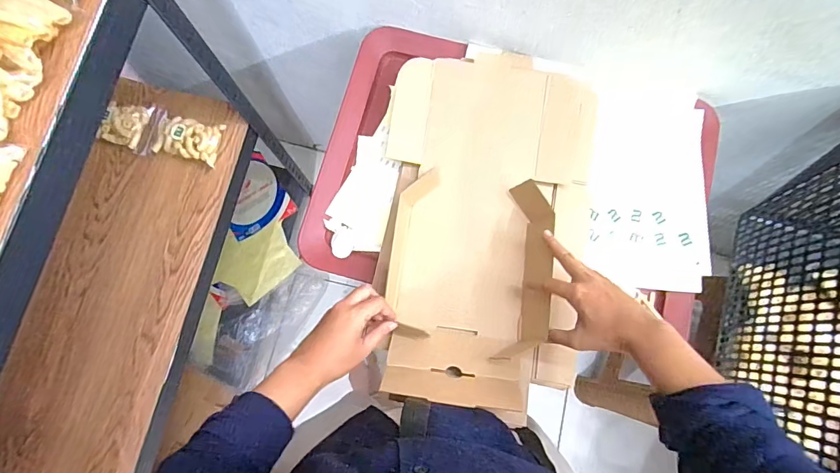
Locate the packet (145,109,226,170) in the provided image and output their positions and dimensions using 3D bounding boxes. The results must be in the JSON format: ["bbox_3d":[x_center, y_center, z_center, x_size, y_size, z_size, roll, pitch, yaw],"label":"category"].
[{"bbox_3d":[-0.419,-0.176,0.774,0.123,0.034,0.082,14,79,3],"label":"packet"}]

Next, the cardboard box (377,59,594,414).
[{"bbox_3d":[0.076,-0.023,0.554,0.262,0.063,0.443,10,75,2],"label":"cardboard box"}]

